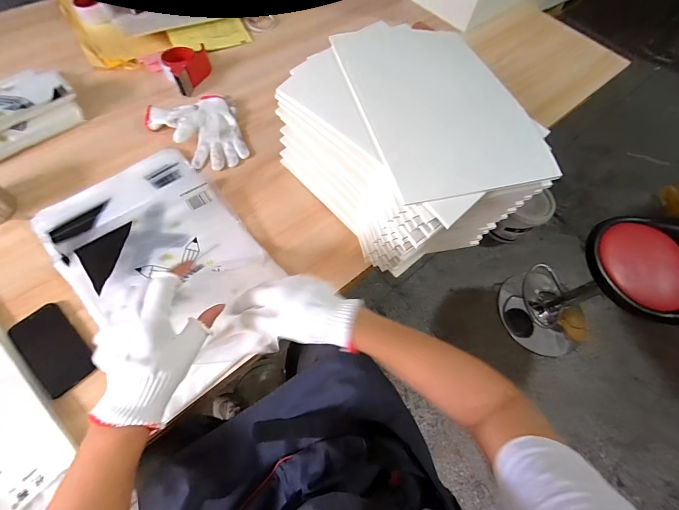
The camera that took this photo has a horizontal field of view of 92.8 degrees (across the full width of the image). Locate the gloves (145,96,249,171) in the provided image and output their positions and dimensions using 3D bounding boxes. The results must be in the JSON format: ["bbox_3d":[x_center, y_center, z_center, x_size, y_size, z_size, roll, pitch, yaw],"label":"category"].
[{"bbox_3d":[-0.324,-0.282,0.742,0.191,0.037,0.210,-19,67,-14],"label":"gloves"}]

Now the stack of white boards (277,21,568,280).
[{"bbox_3d":[0.122,-0.198,0.625,0.309,0.230,0.432,-33,71,-19],"label":"stack of white boards"}]

